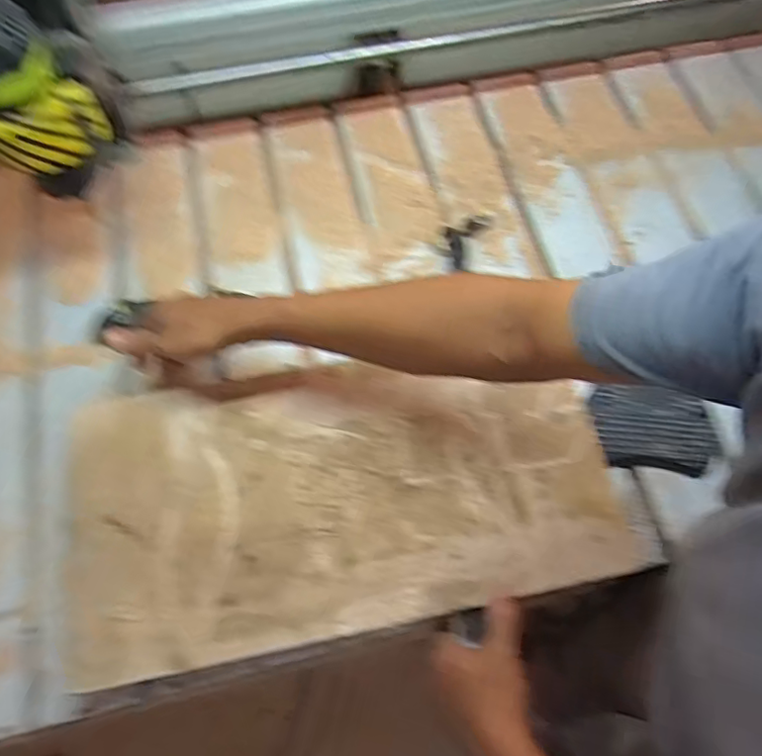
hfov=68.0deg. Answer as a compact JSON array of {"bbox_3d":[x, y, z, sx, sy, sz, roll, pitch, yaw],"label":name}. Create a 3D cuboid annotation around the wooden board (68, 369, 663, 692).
[{"bbox_3d":[-0.018,0.114,0.553,0.539,0.032,0.246,-7,68,-4],"label":"wooden board"}]

